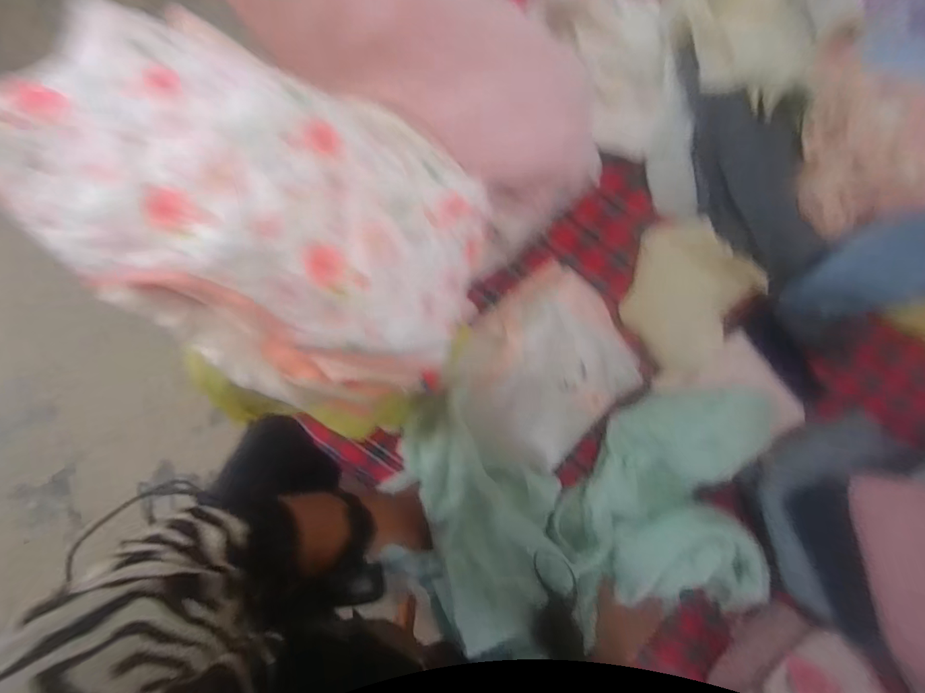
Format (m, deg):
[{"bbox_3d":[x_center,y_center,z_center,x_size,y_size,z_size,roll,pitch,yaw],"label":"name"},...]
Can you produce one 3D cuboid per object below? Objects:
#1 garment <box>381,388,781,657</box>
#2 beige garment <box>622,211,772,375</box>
[{"bbox_3d":[0.169,0.197,0.558,0.426,0.090,0.267,-3,90,-6],"label":"garment"},{"bbox_3d":[0.285,-0.066,0.595,0.154,0.036,0.173,34,87,-4],"label":"beige garment"}]

